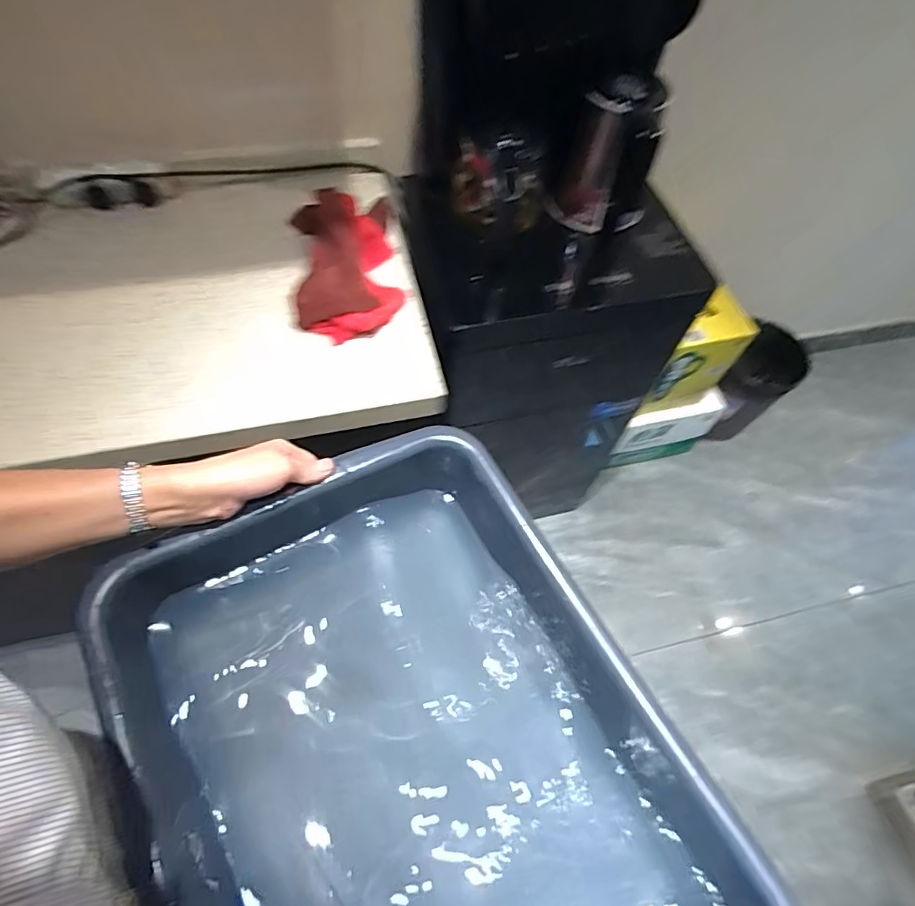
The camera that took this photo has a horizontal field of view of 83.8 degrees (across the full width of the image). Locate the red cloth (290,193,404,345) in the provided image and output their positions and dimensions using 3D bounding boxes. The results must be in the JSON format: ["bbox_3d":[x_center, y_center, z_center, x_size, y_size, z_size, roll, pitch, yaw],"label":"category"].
[{"bbox_3d":[-0.159,-0.282,0.732,0.143,0.066,0.270,-10,60,-7],"label":"red cloth"}]

